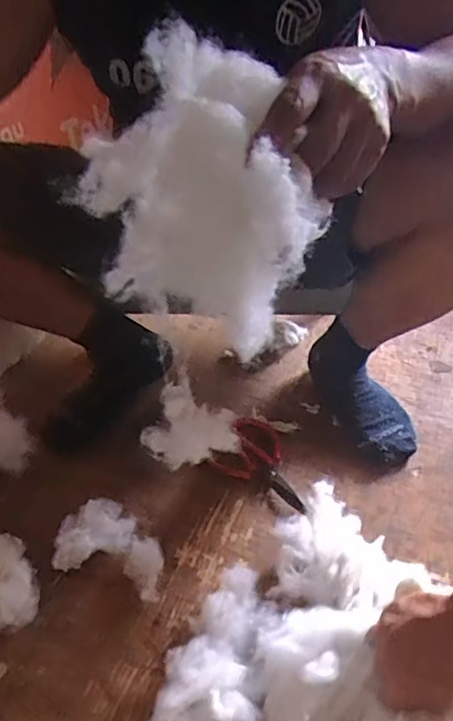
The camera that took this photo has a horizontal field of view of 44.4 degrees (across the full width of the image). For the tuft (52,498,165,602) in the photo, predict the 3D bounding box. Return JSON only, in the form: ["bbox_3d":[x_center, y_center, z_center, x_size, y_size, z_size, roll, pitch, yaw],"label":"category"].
[{"bbox_3d":[-0.137,0.224,0.681,0.138,0.036,0.095,9,39,16],"label":"tuft"}]

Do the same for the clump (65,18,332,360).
[{"bbox_3d":[-0.012,-0.114,0.383,0.161,0.177,0.073,18,43,27],"label":"clump"}]

